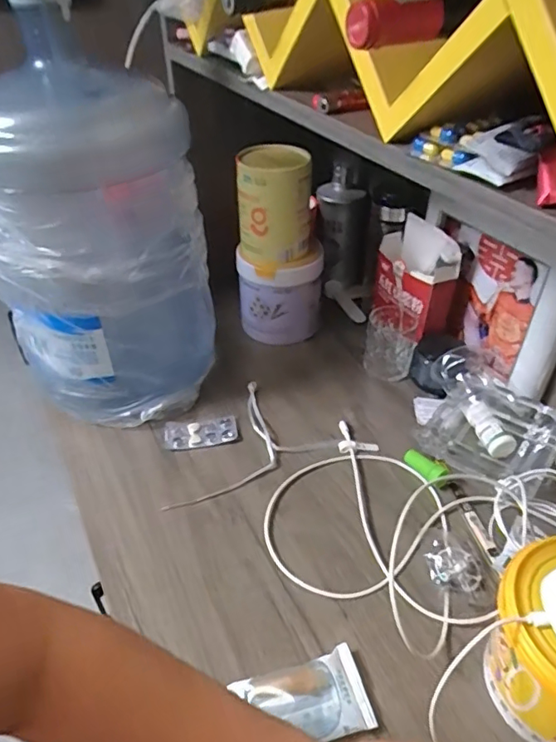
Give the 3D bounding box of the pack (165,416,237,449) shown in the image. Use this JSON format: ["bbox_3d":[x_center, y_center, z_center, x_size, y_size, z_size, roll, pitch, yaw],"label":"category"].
[{"bbox_3d":[-0.100,0.079,0.697,0.091,0.007,0.042,-4,40,-4],"label":"pack"}]

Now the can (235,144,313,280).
[{"bbox_3d":[-0.007,-0.227,0.757,0.096,0.159,0.088,0,40,0],"label":"can"}]

